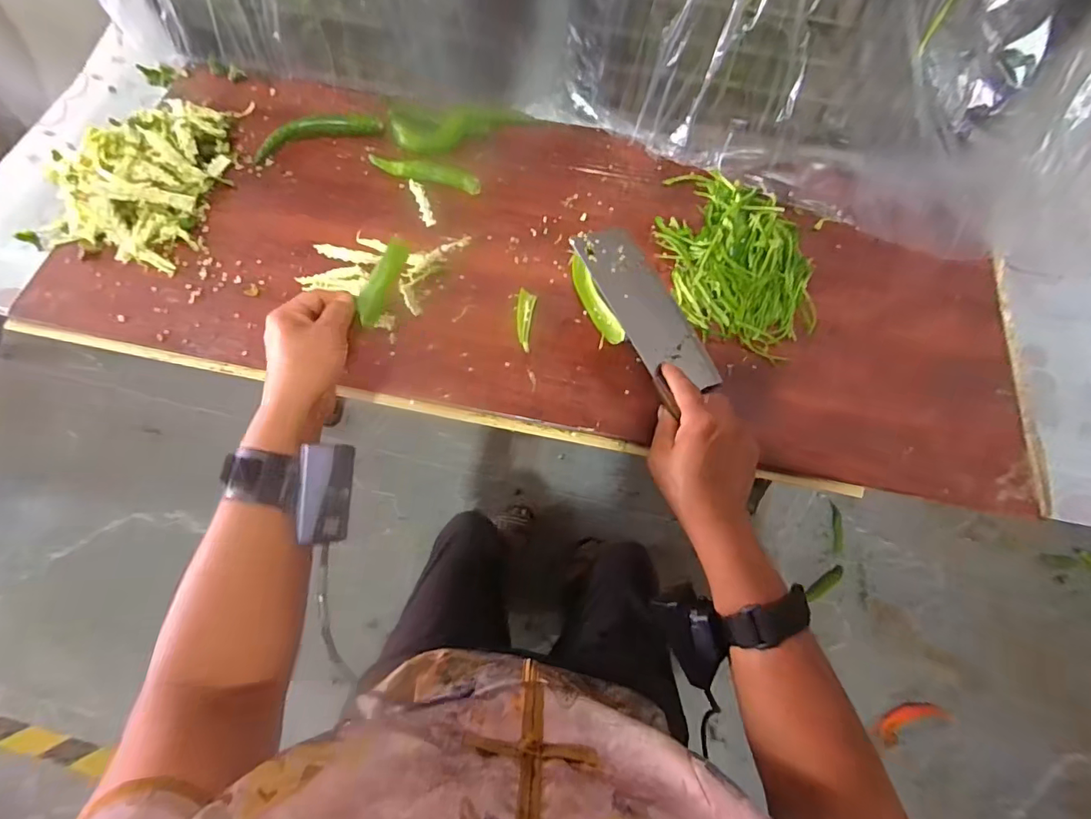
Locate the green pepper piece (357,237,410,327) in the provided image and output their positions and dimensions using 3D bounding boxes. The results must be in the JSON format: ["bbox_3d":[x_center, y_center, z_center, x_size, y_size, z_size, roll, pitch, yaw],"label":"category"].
[{"bbox_3d":[-0.142,-0.112,0.441,0.017,0.015,0.080,23,86,7],"label":"green pepper piece"}]

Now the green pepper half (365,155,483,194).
[{"bbox_3d":[-0.136,-0.270,0.573,0.134,0.009,0.026,18,70,5],"label":"green pepper half"}]

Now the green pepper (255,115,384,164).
[{"bbox_3d":[-0.265,-0.321,0.585,0.146,0.017,0.034,-18,71,-8],"label":"green pepper"}]

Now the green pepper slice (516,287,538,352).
[{"bbox_3d":[-0.020,-0.090,0.505,0.018,0.004,0.068,5,69,0],"label":"green pepper slice"}]

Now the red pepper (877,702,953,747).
[{"bbox_3d":[0.690,0.588,0.961,0.048,0.132,0.026,45,29,14],"label":"red pepper"}]

